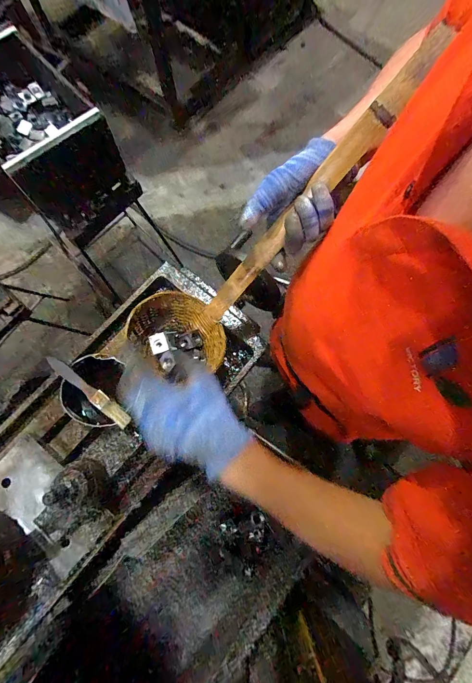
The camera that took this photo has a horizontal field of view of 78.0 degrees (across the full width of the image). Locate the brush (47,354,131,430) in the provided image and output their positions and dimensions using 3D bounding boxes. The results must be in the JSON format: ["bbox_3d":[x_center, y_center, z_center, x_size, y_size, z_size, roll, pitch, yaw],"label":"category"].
[{"bbox_3d":[-0.207,0.066,0.406,0.151,0.011,0.020,36,79,7],"label":"brush"}]

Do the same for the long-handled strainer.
[{"bbox_3d":[0.028,-0.102,0.342,0.445,0.067,0.145,-39,77,32],"label":"long-handled strainer"}]

